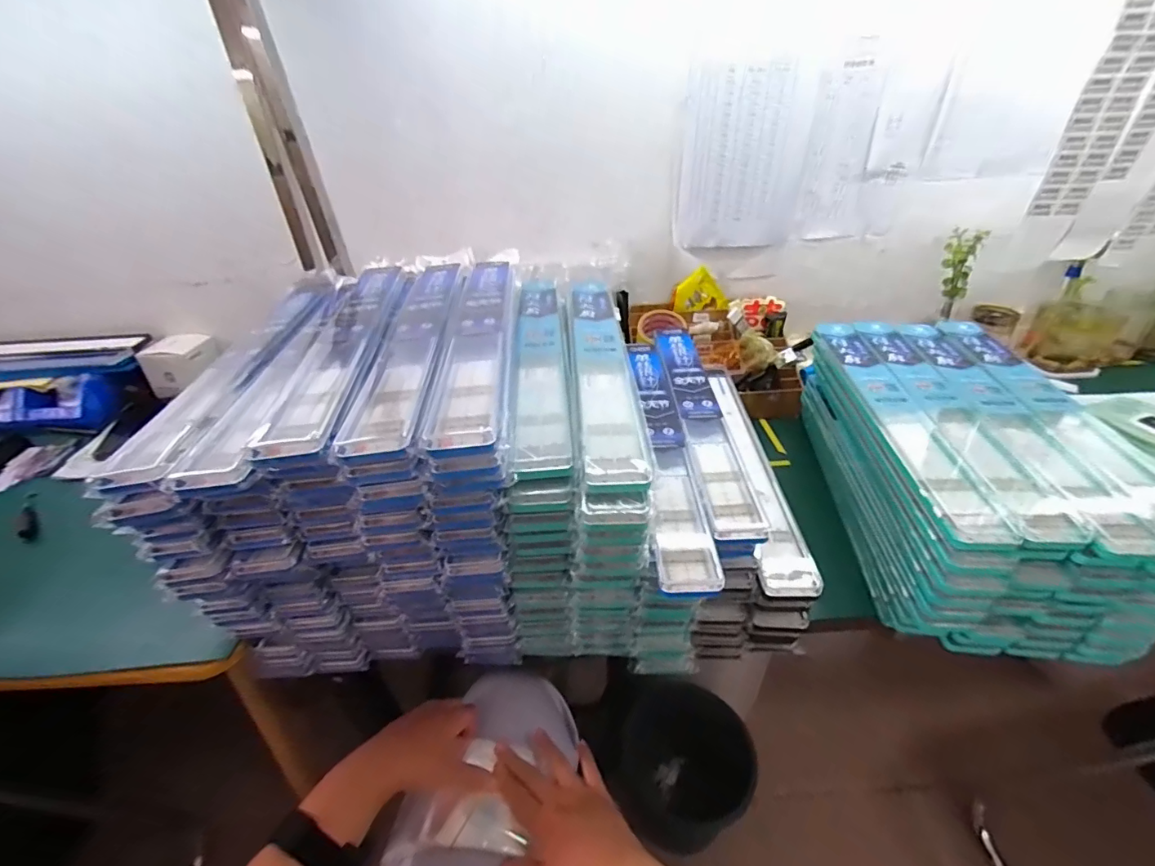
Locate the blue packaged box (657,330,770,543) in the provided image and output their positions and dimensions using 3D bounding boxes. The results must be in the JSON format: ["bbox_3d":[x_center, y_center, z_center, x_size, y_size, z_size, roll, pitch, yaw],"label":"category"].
[{"bbox_3d":[0.151,-0.030,0.619,0.055,0.021,0.414,-3,36,1],"label":"blue packaged box"}]

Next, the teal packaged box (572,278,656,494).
[{"bbox_3d":[0.028,-0.090,0.574,0.058,0.024,0.437,-3,36,0],"label":"teal packaged box"}]

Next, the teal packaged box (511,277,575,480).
[{"bbox_3d":[-0.044,-0.097,0.591,0.057,0.020,0.443,-4,36,-1],"label":"teal packaged box"}]

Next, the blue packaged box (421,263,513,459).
[{"bbox_3d":[-0.107,-0.119,0.552,0.062,0.024,0.449,-5,36,-2],"label":"blue packaged box"}]

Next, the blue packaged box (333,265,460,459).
[{"bbox_3d":[-0.178,-0.107,0.541,0.065,0.021,0.422,-7,36,-4],"label":"blue packaged box"}]

